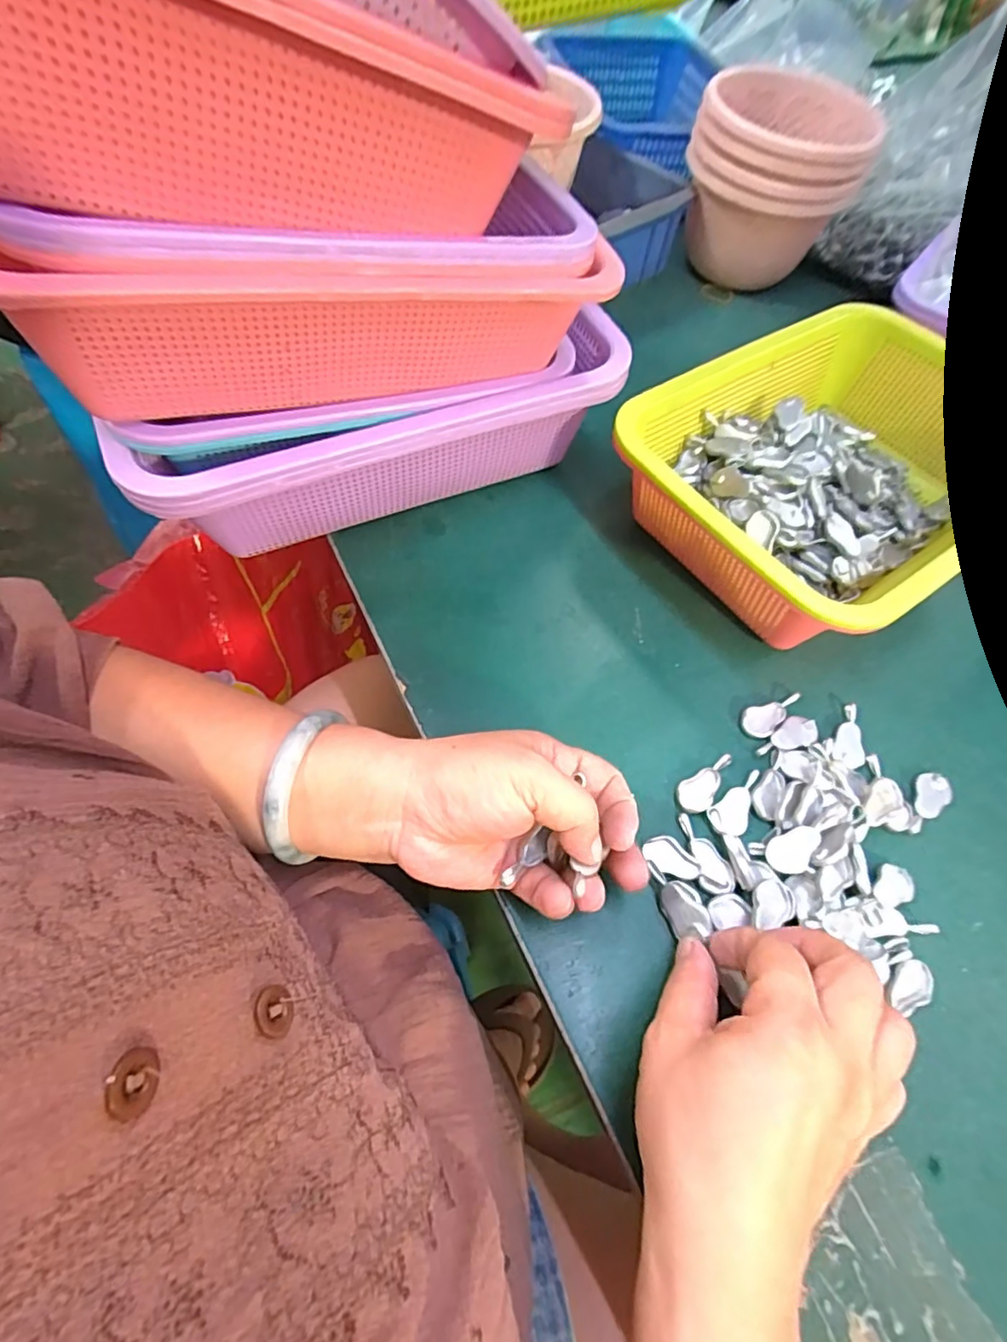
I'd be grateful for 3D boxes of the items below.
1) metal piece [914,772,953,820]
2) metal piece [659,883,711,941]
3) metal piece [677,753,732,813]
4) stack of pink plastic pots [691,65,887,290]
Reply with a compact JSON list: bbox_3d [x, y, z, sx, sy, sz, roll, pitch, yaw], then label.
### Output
[{"bbox_3d":[0.234,0.067,0.315,0.017,0.004,0.030,37,66,16],"label":"metal piece"},{"bbox_3d":[0.085,0.113,0.272,0.016,0.013,0.024,-16,63,-11],"label":"metal piece"},{"bbox_3d":[0.111,0.062,0.311,0.040,0.005,0.018,-26,65,-16],"label":"metal piece"},{"bbox_3d":[0.248,-0.455,0.544,0.149,0.121,0.139,17,62,6],"label":"stack of pink plastic pots"}]

